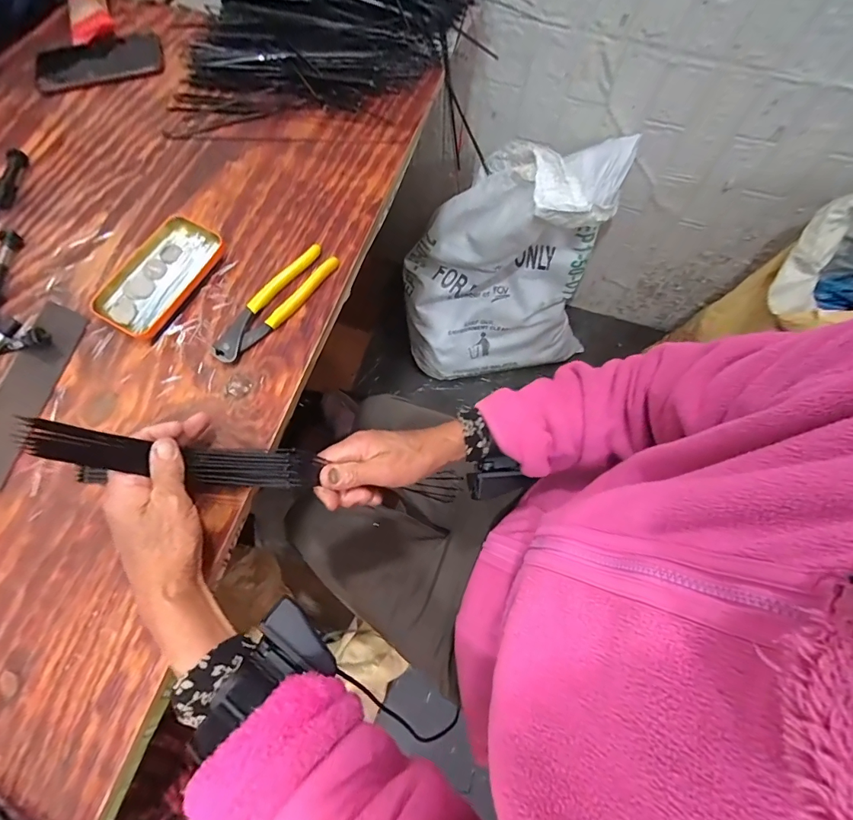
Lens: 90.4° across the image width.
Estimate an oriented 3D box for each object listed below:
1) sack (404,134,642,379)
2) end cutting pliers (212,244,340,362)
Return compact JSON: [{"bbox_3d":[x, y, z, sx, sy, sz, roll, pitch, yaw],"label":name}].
[{"bbox_3d":[0.187,-0.309,0.936,0.440,0.576,0.217,-11,72,-7],"label":"sack"},{"bbox_3d":[-0.162,-0.115,0.455,0.043,0.021,0.163,39,76,13],"label":"end cutting pliers"}]

